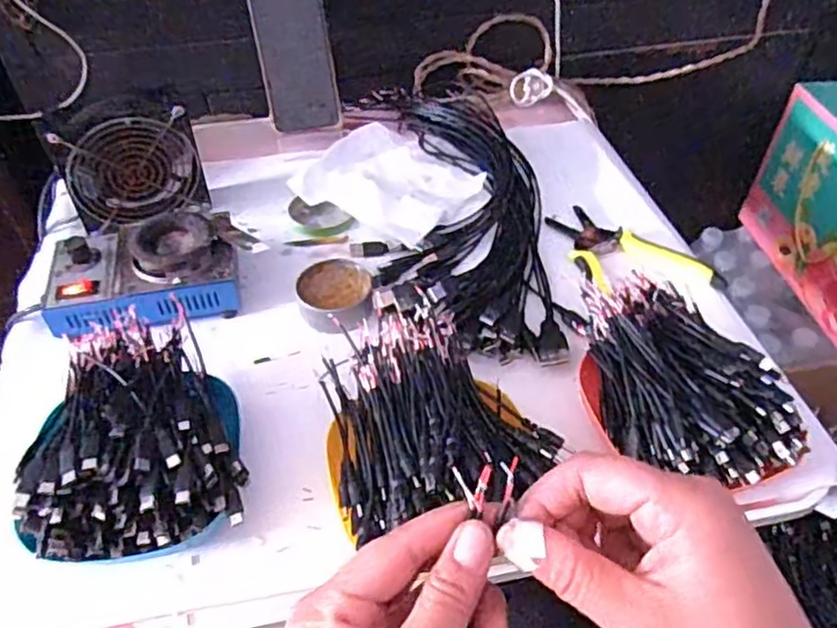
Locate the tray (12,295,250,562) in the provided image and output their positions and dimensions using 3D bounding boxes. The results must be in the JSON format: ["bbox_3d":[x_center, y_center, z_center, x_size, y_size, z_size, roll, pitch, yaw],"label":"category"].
[{"bbox_3d":[-0.186,0.066,0.457,0.122,0.072,0.185,-9,48,-8],"label":"tray"}]

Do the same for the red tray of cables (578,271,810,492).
[{"bbox_3d":[0.181,0.040,0.472,0.123,0.050,0.170,-15,49,-13],"label":"red tray of cables"}]

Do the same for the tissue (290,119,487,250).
[{"bbox_3d":[-0.023,-0.138,0.681,0.154,0.030,0.153,34,56,27],"label":"tissue"}]

